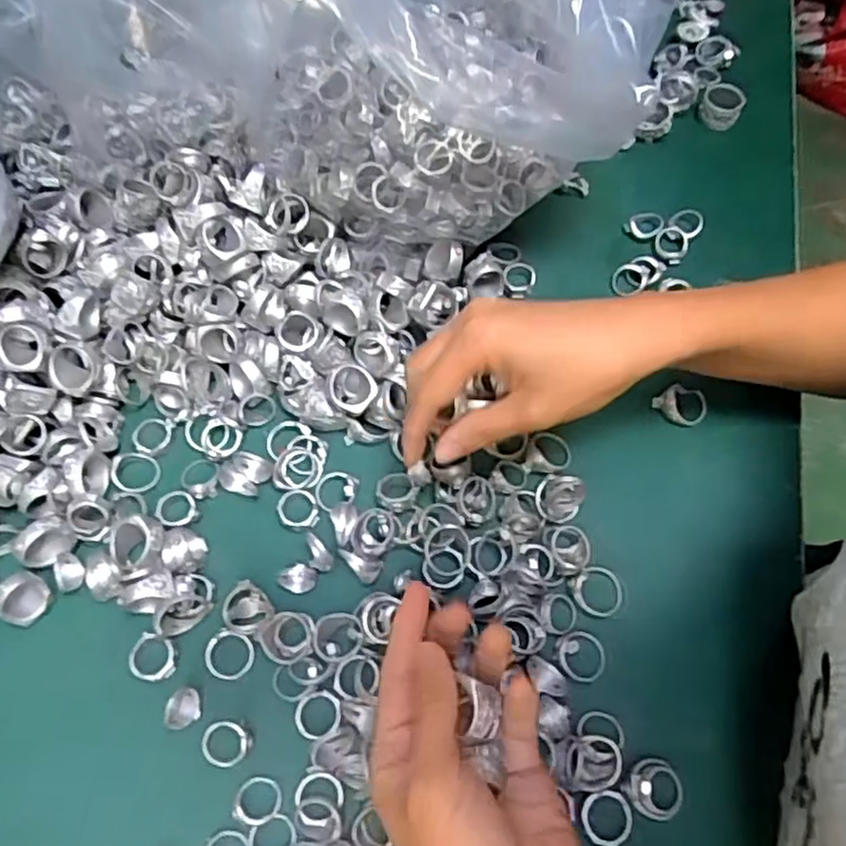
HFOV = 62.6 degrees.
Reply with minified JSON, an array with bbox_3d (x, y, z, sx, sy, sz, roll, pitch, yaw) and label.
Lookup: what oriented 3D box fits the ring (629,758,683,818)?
[{"bbox_3d":[0.107,0.167,0.318,0.026,0.011,0.025,0,65,-1],"label":"ring"}]

